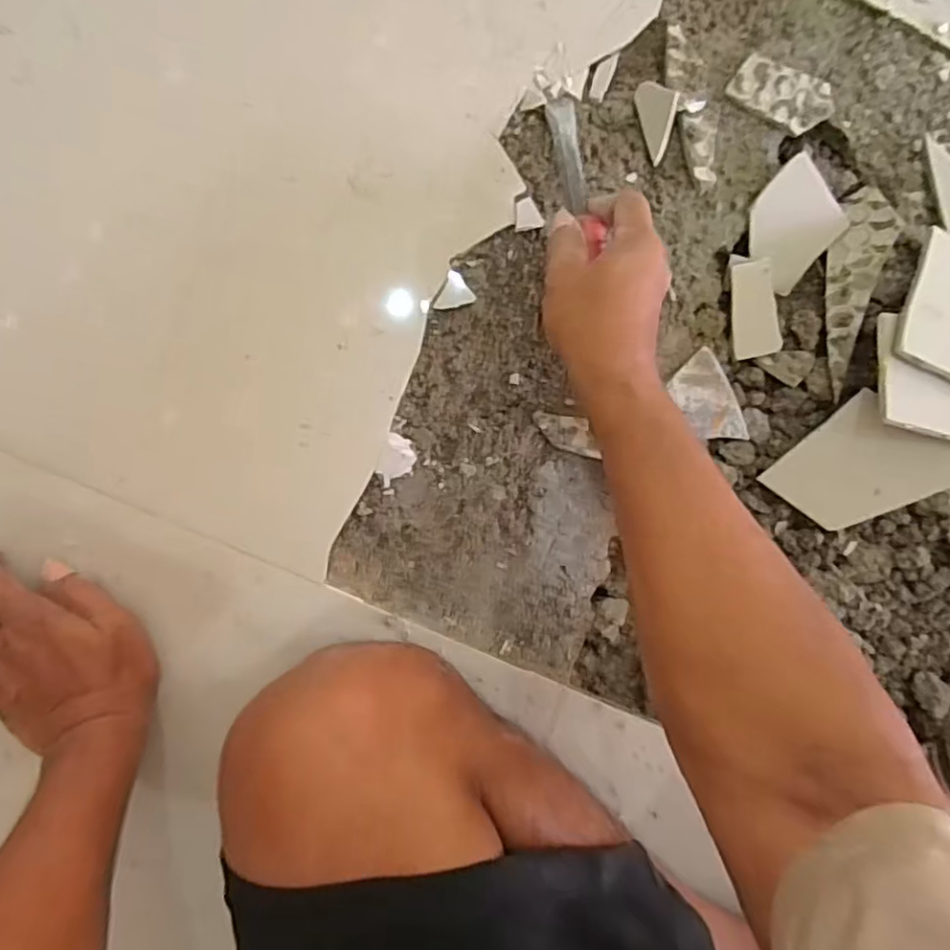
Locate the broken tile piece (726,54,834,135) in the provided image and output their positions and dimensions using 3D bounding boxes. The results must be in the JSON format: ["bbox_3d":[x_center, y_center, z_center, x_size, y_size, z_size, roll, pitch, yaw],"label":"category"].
[{"bbox_3d":[0.246,-0.305,0.523,0.079,0.012,0.048,27,87,-5],"label":"broken tile piece"}]

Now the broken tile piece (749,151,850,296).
[{"bbox_3d":[0.258,-0.200,0.532,0.072,0.007,0.080,33,109,-17],"label":"broken tile piece"}]

